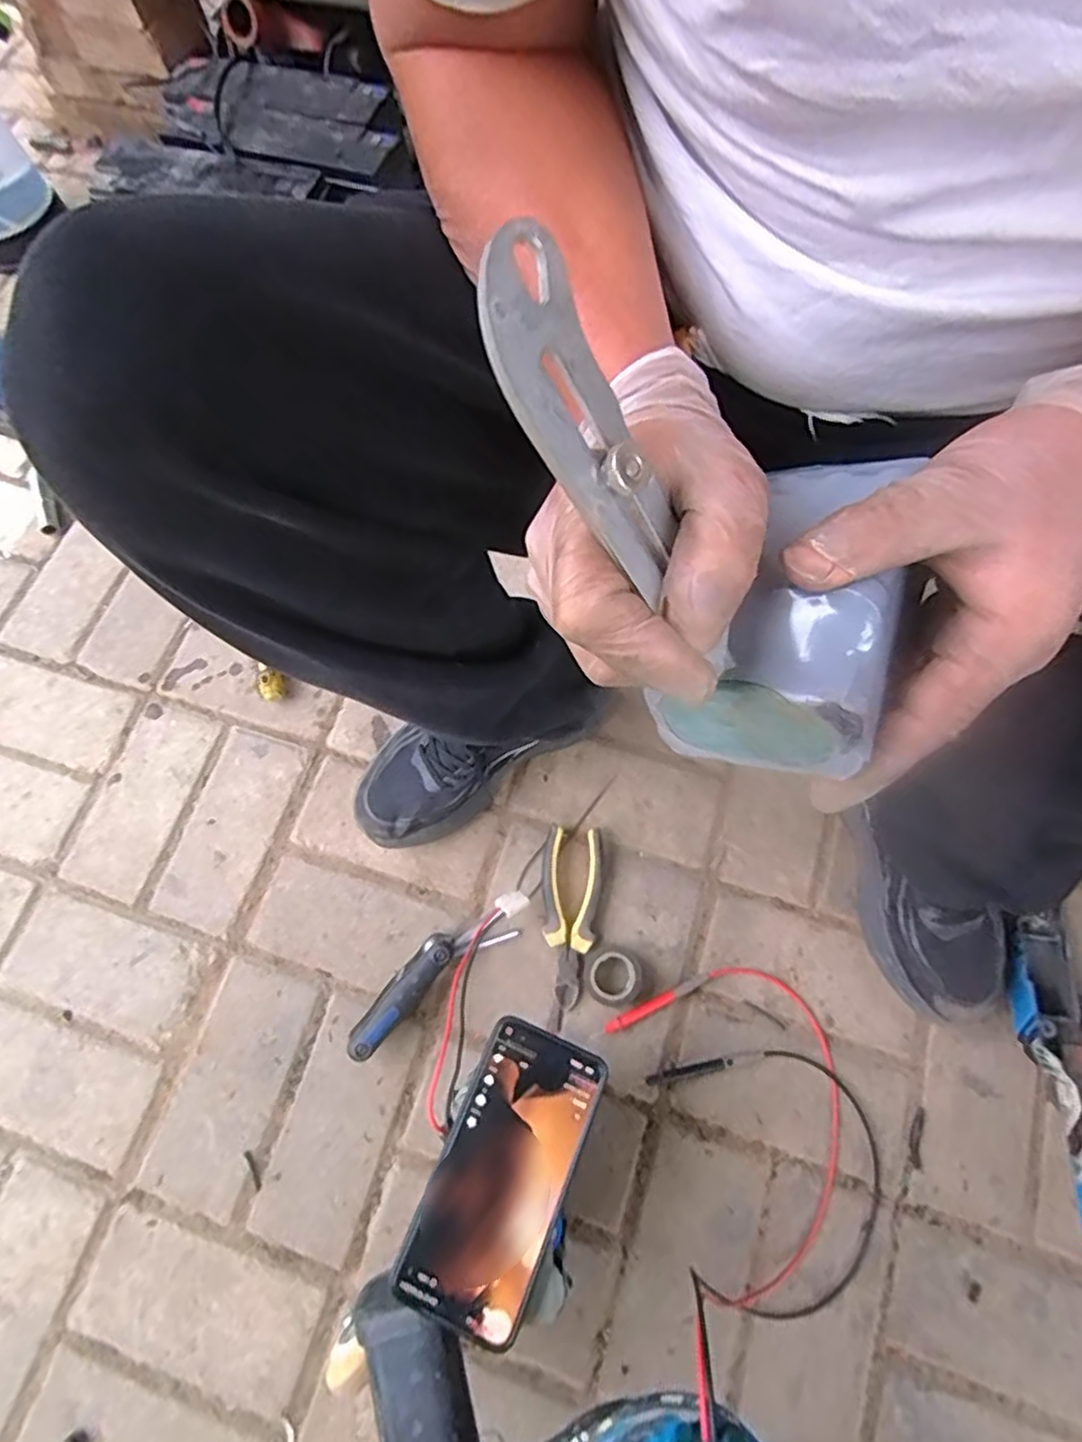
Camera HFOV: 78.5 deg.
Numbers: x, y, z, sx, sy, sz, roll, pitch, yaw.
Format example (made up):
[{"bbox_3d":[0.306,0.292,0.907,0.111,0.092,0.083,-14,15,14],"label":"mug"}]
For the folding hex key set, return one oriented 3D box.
[{"bbox_3d":[-0.102,0.224,0.577,0.163,0.040,0.044,-39,74,-11],"label":"folding hex key set"}]

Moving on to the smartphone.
[{"bbox_3d":[-0.023,0.281,0.414,0.079,0.007,0.164,24,69,6],"label":"smartphone"}]

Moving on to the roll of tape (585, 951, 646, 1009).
[{"bbox_3d":[0.065,0.222,0.573,0.051,0.020,0.045,-44,75,-12],"label":"roll of tape"}]

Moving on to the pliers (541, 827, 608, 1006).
[{"bbox_3d":[0.030,0.175,0.602,0.058,0.016,0.152,1,71,2],"label":"pliers"}]

